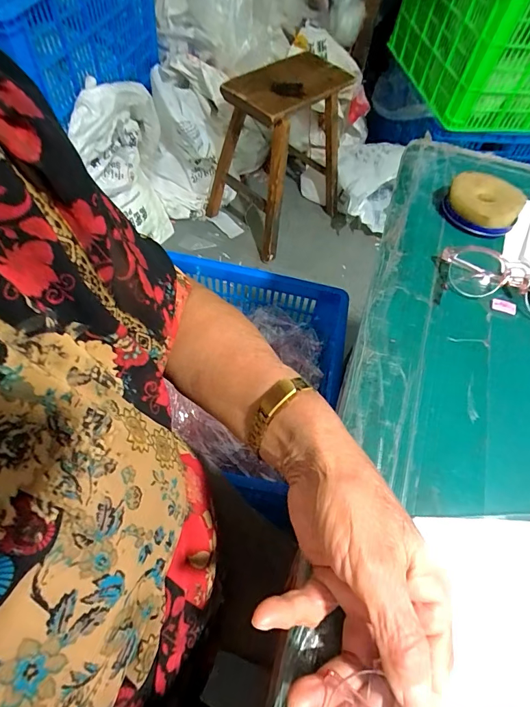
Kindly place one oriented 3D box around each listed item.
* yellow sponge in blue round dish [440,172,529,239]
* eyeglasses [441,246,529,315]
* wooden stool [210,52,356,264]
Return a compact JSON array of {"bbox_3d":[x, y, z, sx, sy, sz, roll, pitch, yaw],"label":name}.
[{"bbox_3d":[0.220,-0.152,0.393,0.071,0.029,0.062,32,62,15],"label":"yellow sponge in blue round dish"},{"bbox_3d":[0.226,-0.064,0.351,0.121,0.030,0.048,14,59,4],"label":"eyeglasses"},{"bbox_3d":[0.065,-0.677,1.314,0.336,0.477,0.431,42,64,18],"label":"wooden stool"}]

